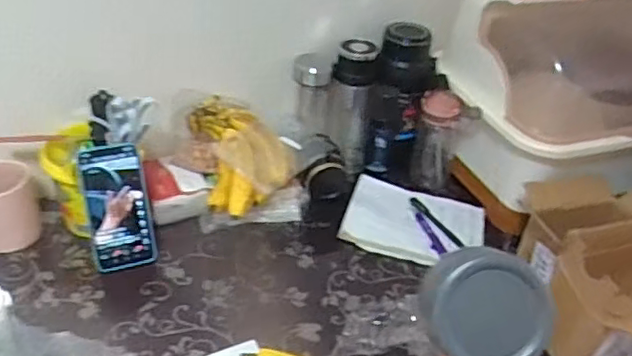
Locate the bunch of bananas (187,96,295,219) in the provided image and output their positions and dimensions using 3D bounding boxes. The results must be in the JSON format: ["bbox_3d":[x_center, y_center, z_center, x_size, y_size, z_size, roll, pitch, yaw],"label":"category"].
[{"bbox_3d":[-0.103,-0.041,0.913,0.144,0.079,0.210,-9,38,-18],"label":"bunch of bananas"}]

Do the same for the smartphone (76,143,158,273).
[{"bbox_3d":[-0.269,0.041,0.834,0.082,0.172,0.012,-12,13,-22],"label":"smartphone"}]

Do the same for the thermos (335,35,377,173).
[{"bbox_3d":[0.059,-0.118,1.008,0.068,0.200,0.061,3,36,-3],"label":"thermos"}]

